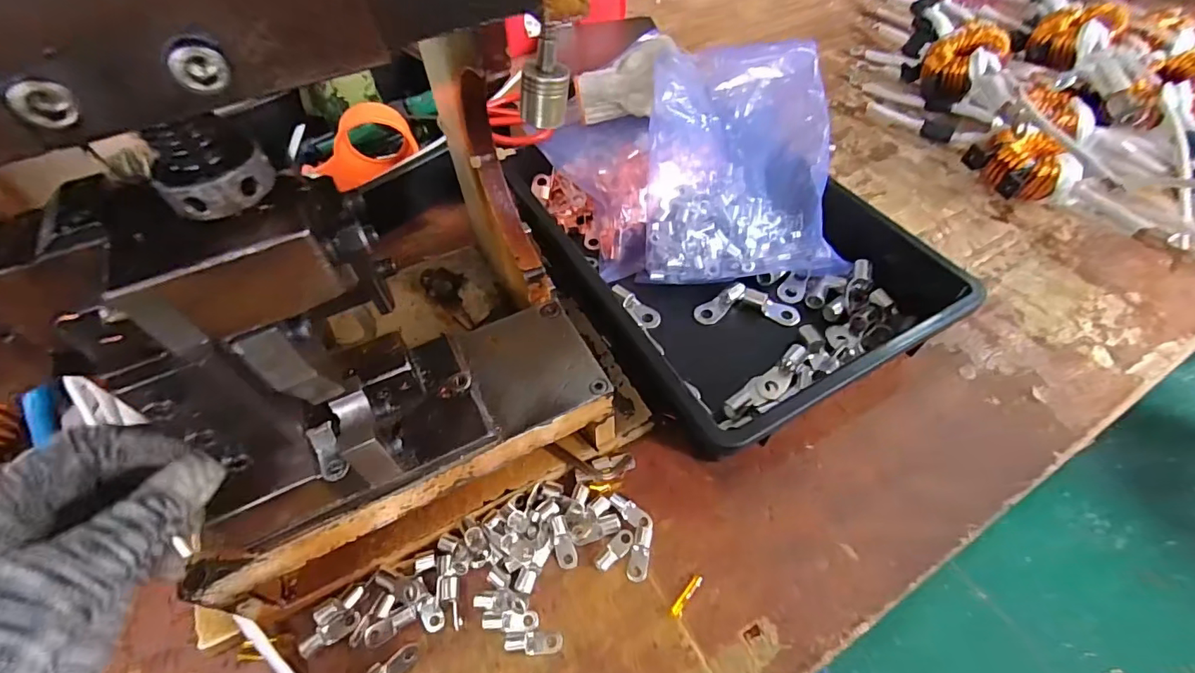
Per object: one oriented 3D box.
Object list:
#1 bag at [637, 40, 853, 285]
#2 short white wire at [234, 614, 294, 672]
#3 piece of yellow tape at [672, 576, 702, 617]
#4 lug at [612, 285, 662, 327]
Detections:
[{"bbox_3d":[0.122,-0.160,0.452,0.167,0.064,0.217,-3,84,5],"label":"bag"},{"bbox_3d":[-0.183,0.186,0.293,0.071,0.006,0.007,44,65,6],"label":"short white wire"},{"bbox_3d":[0.055,0.159,0.316,0.006,0.006,0.026,35,62,24],"label":"piece of yellow tape"},{"bbox_3d":[0.032,-0.025,0.452,0.051,0.020,0.022,44,65,10],"label":"lug"}]

